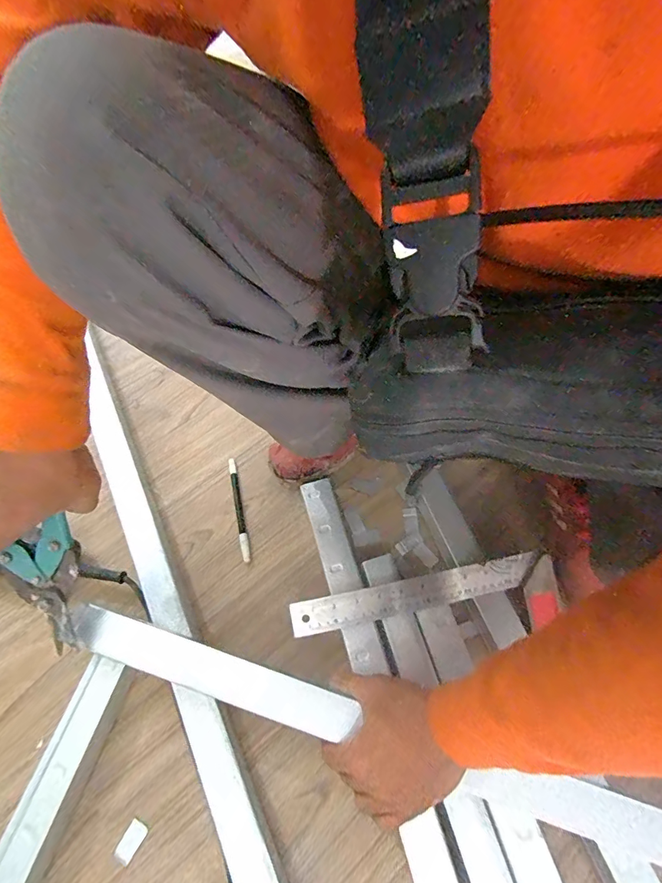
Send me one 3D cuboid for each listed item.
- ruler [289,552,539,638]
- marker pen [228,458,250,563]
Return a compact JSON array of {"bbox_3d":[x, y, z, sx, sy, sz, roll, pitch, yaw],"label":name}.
[{"bbox_3d":[0.097,0.171,0.465,0.282,0.008,0.036,-10,81,-6],"label":"ruler"},{"bbox_3d":[-0.125,0.088,0.553,0.011,0.013,0.146,-13,66,-7],"label":"marker pen"}]

